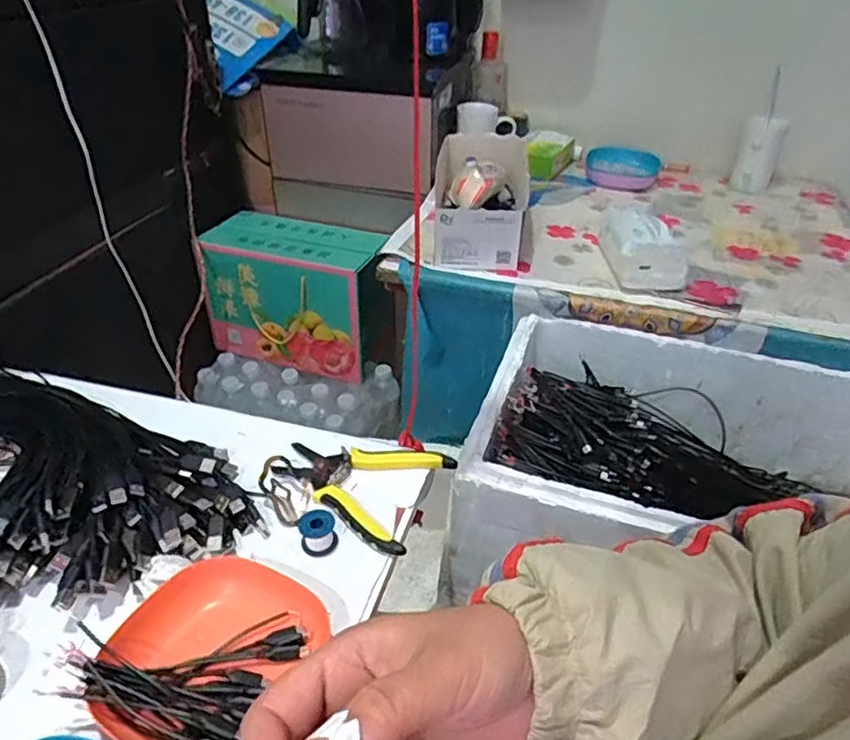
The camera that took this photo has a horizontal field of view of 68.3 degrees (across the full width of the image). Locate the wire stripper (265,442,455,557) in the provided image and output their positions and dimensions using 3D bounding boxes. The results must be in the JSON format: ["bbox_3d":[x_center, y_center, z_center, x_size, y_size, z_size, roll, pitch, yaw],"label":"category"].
[{"bbox_3d":[-0.065,0.102,0.582,0.152,0.021,0.114,17,39,19],"label":"wire stripper"}]

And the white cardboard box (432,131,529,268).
[{"bbox_3d":[0.080,-0.272,0.972,0.141,0.119,0.264,4,38,3],"label":"white cardboard box"}]

